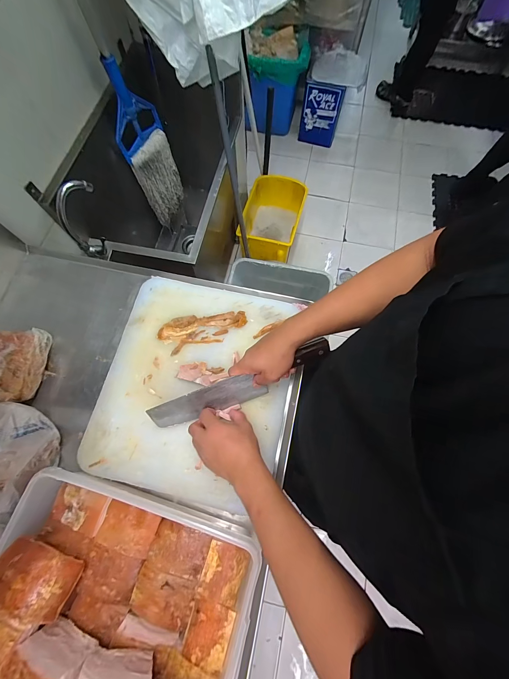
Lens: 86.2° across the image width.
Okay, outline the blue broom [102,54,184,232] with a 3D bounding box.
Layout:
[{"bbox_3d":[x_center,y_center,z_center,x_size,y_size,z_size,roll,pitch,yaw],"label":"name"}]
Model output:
[{"bbox_3d":[-0.353,-0.636,0.952,0.090,0.477,0.174,25,74,8],"label":"blue broom"}]

